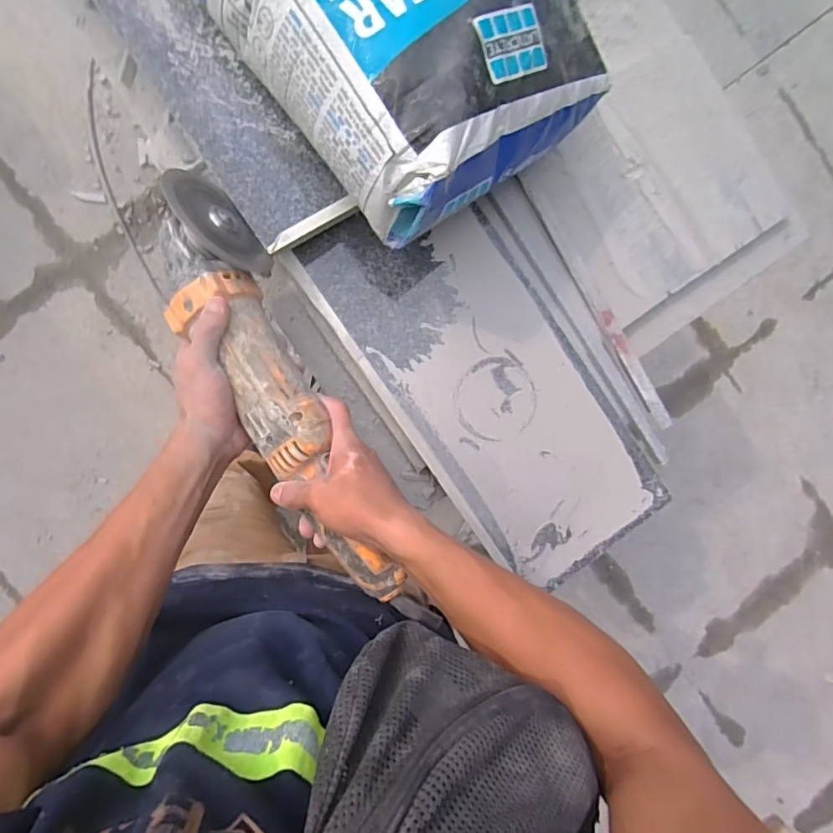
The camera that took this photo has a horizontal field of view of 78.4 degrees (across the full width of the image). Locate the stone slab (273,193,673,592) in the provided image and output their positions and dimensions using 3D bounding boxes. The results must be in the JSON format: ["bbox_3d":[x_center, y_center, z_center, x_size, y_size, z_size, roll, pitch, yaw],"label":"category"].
[{"bbox_3d":[0.084,-0.043,0.552,0.210,0.029,0.439,-36,96,-5],"label":"stone slab"}]

